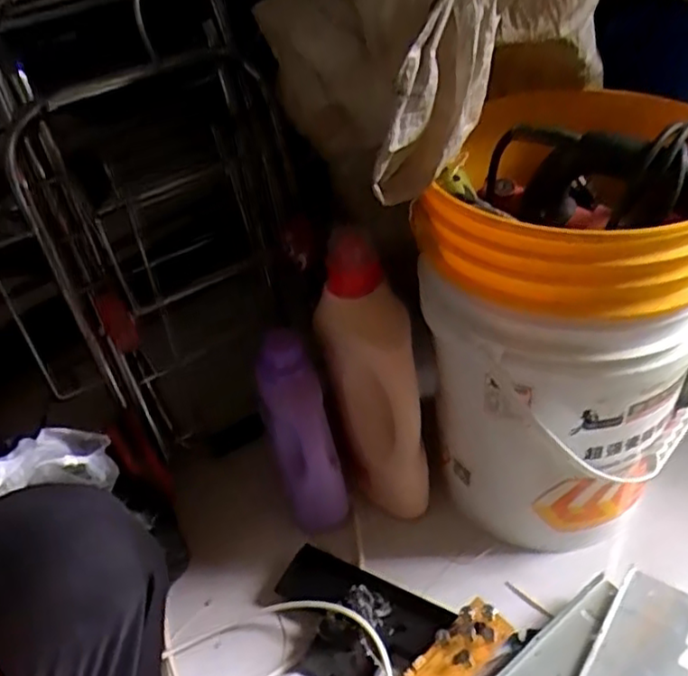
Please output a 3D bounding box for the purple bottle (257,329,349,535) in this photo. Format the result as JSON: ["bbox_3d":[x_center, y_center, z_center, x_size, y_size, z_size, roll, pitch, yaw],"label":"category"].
[{"bbox_3d":[-0.054,0.111,0.842,0.080,0.247,0.120,-12,40,-6],"label":"purple bottle"}]

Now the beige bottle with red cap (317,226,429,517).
[{"bbox_3d":[0.034,0.059,0.819,0.085,0.338,0.143,-17,41,-12],"label":"beige bottle with red cap"}]

